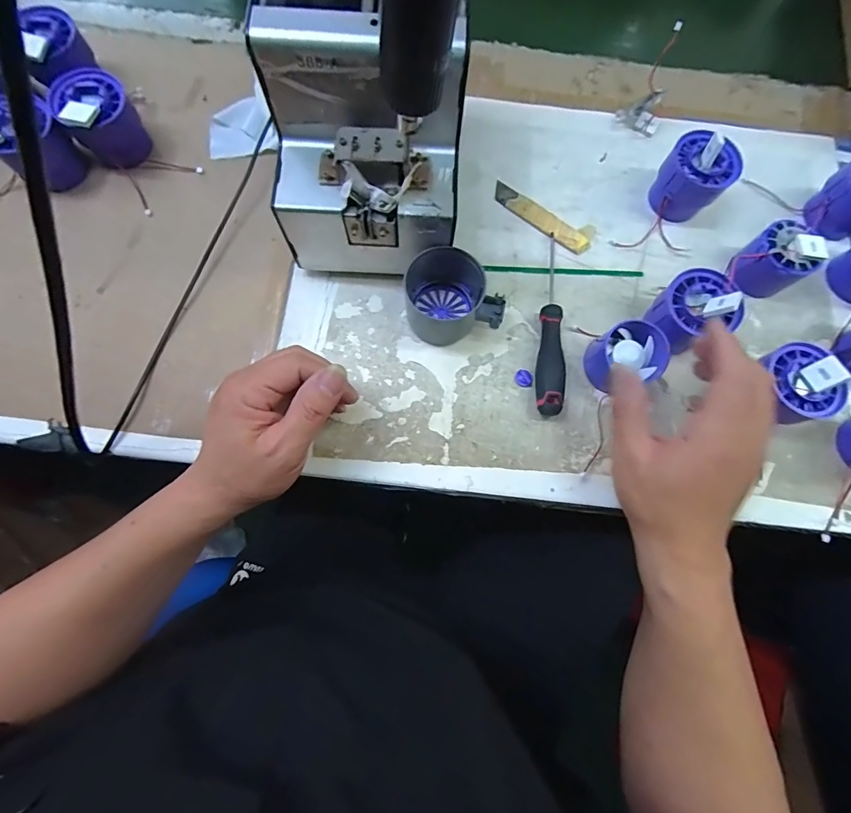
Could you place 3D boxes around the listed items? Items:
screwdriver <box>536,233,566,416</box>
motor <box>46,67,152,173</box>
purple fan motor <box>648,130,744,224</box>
[{"bbox_3d":[0.103,-0.072,0.343,0.020,0.023,0.161,5,76,-1],"label":"screwdriver"},{"bbox_3d":[-0.265,-0.236,0.349,0.053,0.051,0.053,1,77,-2],"label":"motor"},{"bbox_3d":[0.226,-0.194,0.359,0.056,0.054,0.053,41,78,7],"label":"purple fan motor"}]

